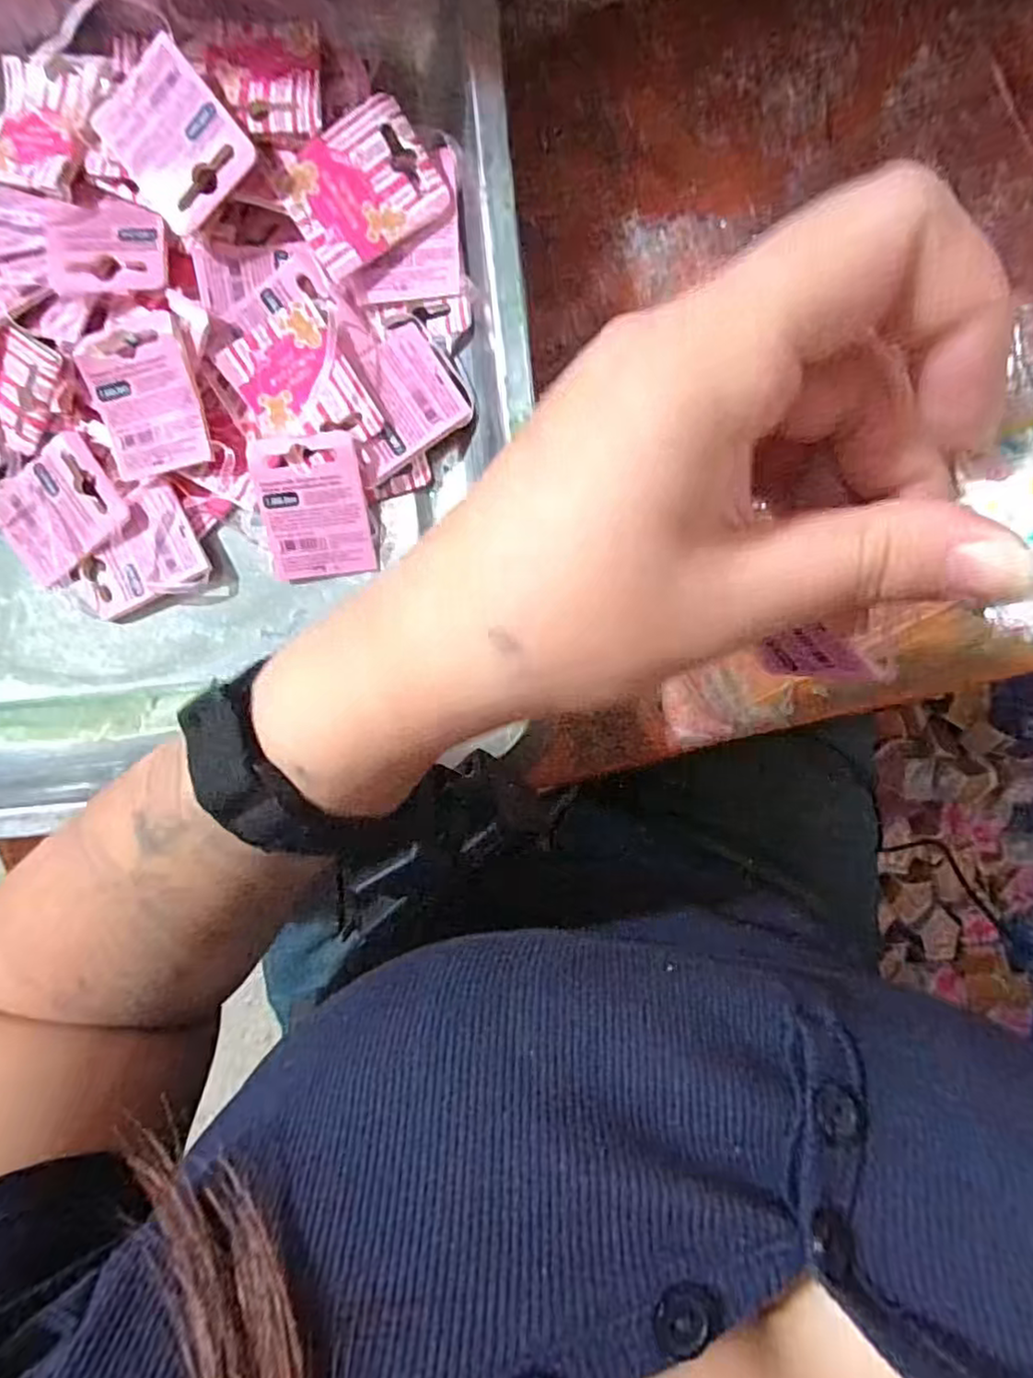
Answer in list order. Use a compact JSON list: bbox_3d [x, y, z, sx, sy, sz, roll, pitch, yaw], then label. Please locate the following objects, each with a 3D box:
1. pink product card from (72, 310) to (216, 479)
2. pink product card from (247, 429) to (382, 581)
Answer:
[{"bbox_3d":[-0.157,-0.124,0.275,0.045,0.009,0.061,-13,94,3],"label":"pink product card"},{"bbox_3d":[-0.088,-0.079,0.287,0.046,0.004,0.059,-6,108,1],"label":"pink product card"}]

